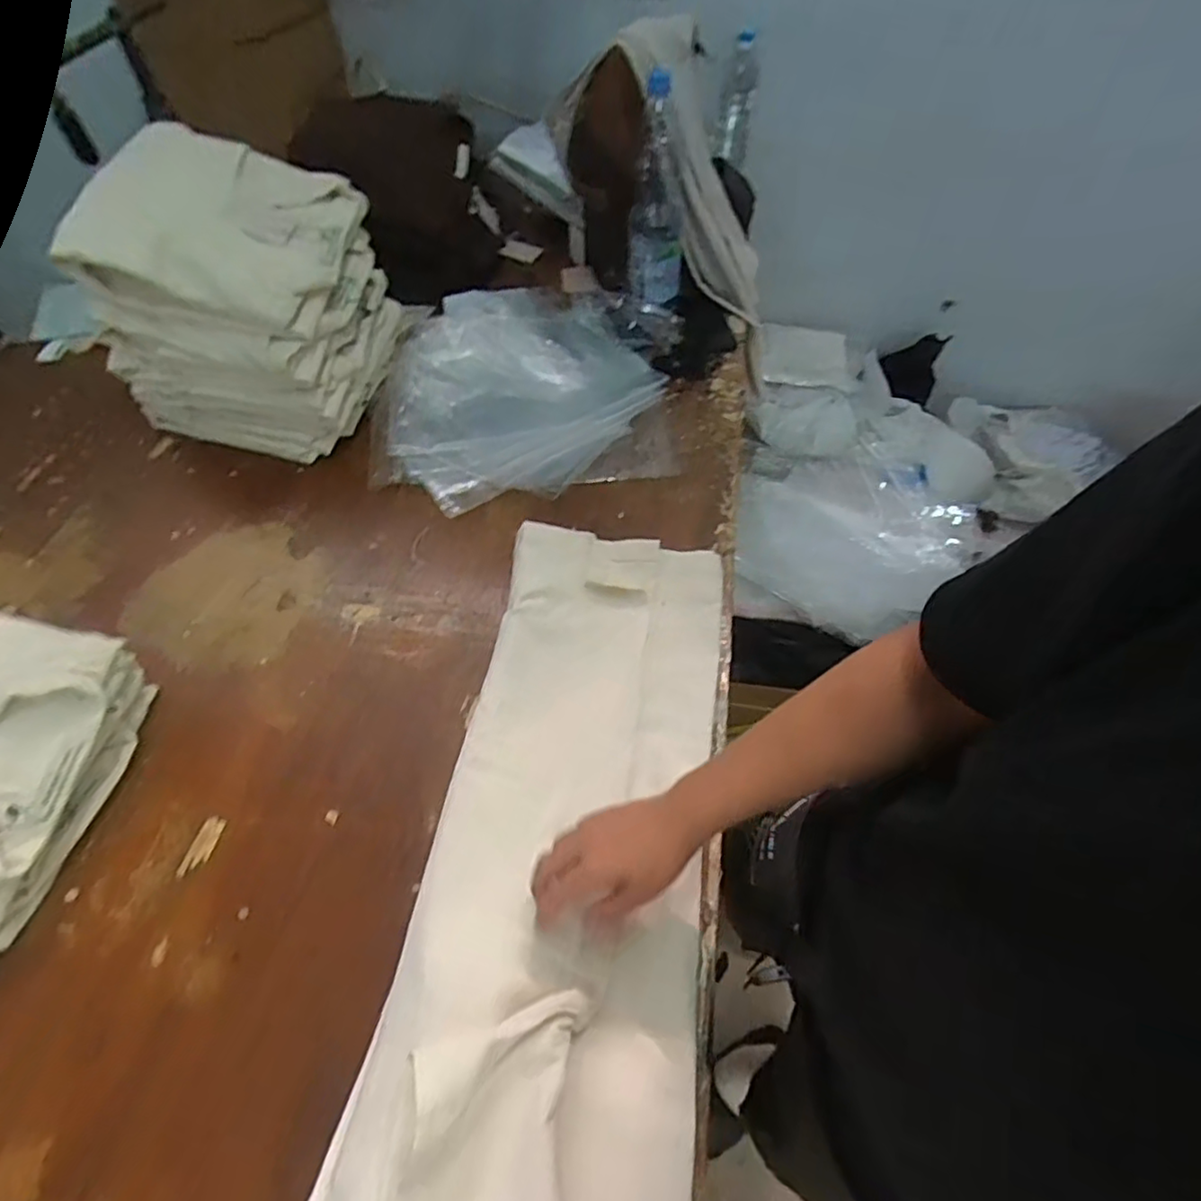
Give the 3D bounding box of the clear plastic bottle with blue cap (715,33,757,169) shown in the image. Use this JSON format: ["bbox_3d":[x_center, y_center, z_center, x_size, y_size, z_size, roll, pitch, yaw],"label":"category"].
[{"bbox_3d":[0.274,-0.986,1.272,0.056,0.269,0.071,0,81,2],"label":"clear plastic bottle with blue cap"}]

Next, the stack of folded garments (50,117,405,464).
[{"bbox_3d":[-0.460,-0.398,0.864,0.279,0.294,0.265,12,55,7],"label":"stack of folded garments"}]

